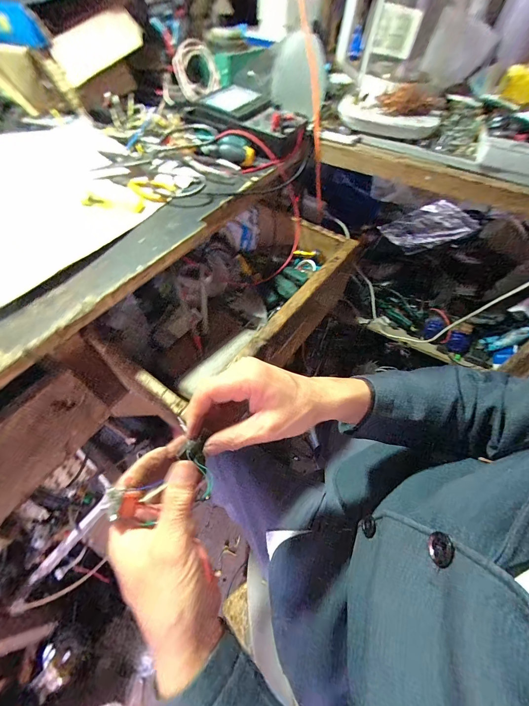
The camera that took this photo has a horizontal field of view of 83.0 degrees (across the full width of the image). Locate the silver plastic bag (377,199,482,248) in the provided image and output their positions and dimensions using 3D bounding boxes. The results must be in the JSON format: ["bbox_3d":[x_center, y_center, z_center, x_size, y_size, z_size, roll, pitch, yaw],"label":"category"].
[{"bbox_3d":[0.434,-0.339,0.802,0.204,0.062,0.133,-11,56,-11],"label":"silver plastic bag"}]

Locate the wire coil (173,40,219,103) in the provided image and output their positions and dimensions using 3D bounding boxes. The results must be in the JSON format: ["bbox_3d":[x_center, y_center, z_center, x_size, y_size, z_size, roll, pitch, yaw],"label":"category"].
[{"bbox_3d":[-0.122,-0.505,0.534,0.076,0.081,0.028,-38,28,-19],"label":"wire coil"}]

